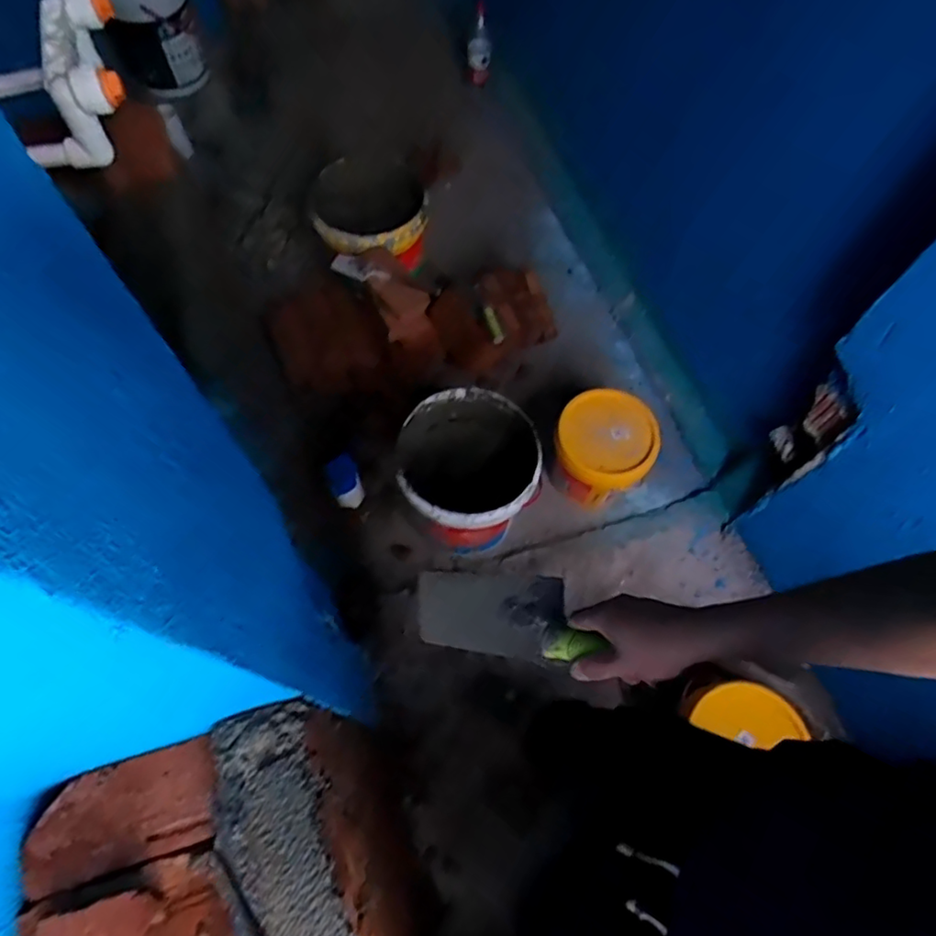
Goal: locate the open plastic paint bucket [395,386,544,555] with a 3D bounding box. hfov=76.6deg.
[{"bbox_3d":[0.003,0.028,1.411,0.302,0.301,0.314,1,65,-1],"label":"open plastic paint bucket"}]

